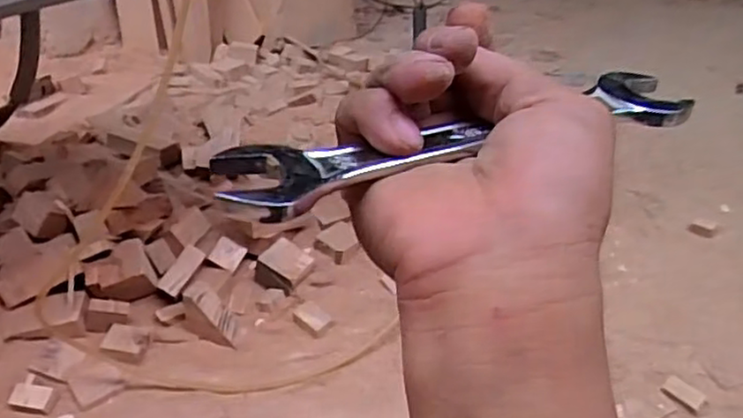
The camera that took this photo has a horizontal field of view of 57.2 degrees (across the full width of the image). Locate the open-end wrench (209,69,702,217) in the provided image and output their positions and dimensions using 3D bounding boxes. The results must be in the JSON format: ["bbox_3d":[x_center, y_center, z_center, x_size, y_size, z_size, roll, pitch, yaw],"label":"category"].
[{"bbox_3d":[0.044,-0.030,0.268,0.211,0.012,0.040,-13,36,-27],"label":"open-end wrench"}]

